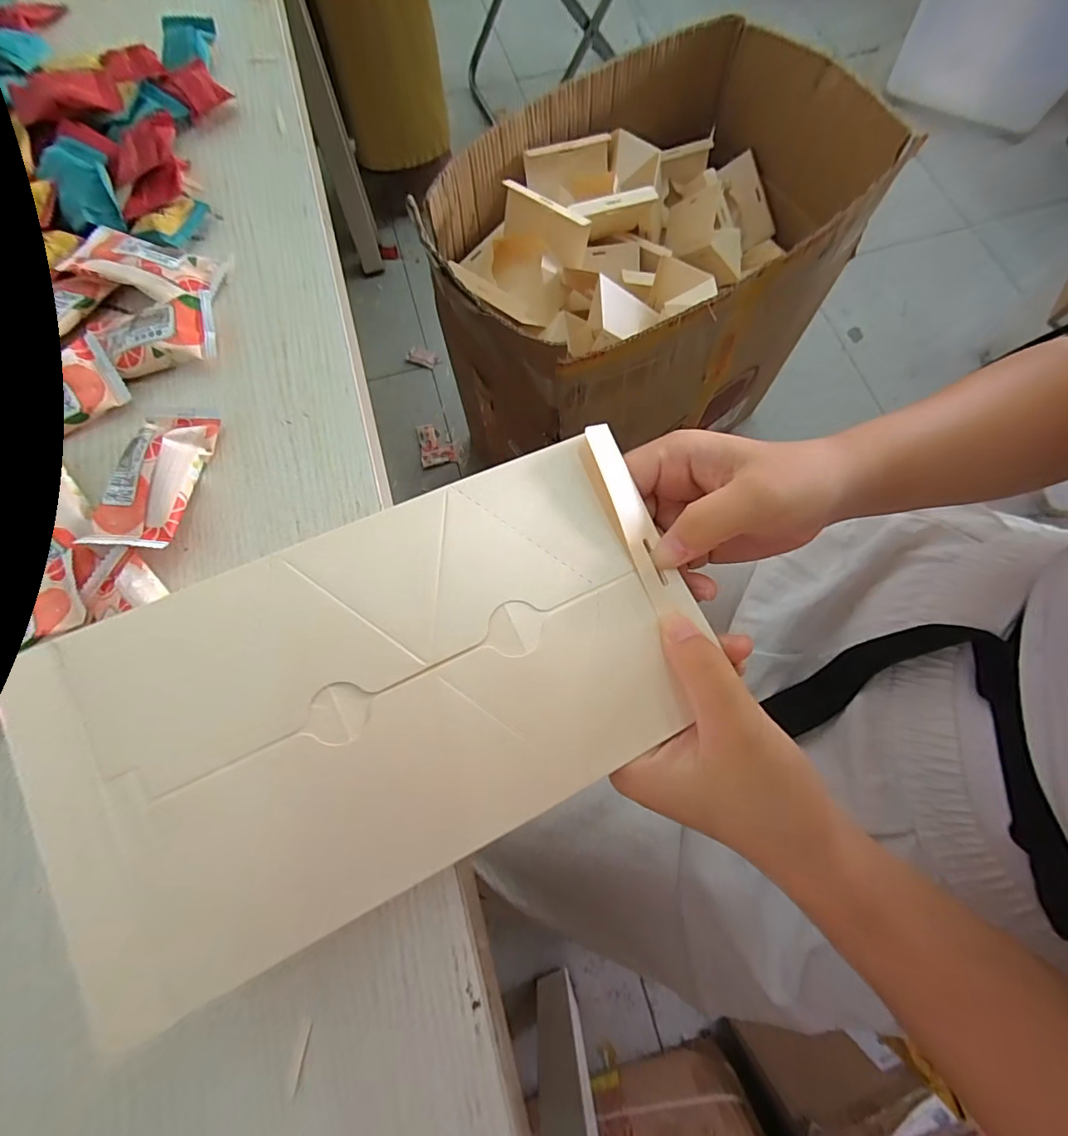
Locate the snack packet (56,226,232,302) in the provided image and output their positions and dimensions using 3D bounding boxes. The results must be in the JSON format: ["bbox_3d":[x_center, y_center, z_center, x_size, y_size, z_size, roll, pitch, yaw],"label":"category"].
[{"bbox_3d":[-0.207,-0.161,0.266,0.073,0.015,0.038,10,72,4],"label":"snack packet"}]

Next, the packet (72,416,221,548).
[{"bbox_3d":[-0.170,-0.041,0.224,0.036,0.012,0.067,4,72,3],"label":"packet"}]

